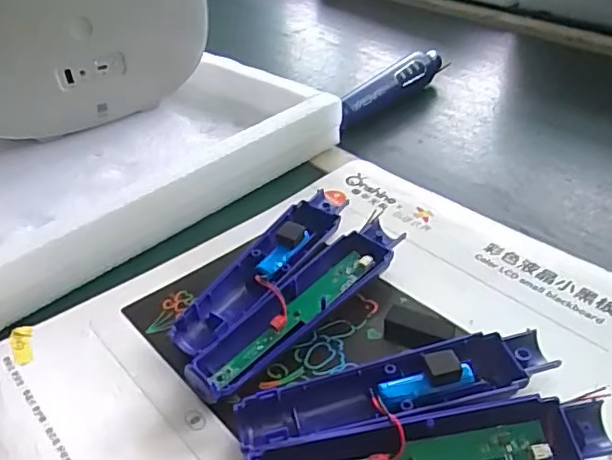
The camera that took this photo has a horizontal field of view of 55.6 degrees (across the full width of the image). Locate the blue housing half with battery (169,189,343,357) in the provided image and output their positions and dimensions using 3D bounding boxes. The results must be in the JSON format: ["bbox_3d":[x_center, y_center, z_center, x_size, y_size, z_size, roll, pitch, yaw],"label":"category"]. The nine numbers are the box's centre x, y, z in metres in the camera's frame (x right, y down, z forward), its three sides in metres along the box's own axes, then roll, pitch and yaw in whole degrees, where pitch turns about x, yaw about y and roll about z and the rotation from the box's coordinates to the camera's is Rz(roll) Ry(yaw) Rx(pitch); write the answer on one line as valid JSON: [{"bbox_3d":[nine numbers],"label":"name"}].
[{"bbox_3d":[-0.026,0.024,0.393,0.041,0.026,0.161,18,42,24],"label":"blue housing half with battery"}]

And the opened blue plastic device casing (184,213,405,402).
[{"bbox_3d":[-0.003,0.044,0.364,0.037,0.026,0.171,28,47,34],"label":"opened blue plastic device casing"}]

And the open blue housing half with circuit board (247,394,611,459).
[{"bbox_3d":[0.059,0.109,0.276,0.169,0.032,0.036,-6,37,-4],"label":"open blue housing half with circuit board"}]

